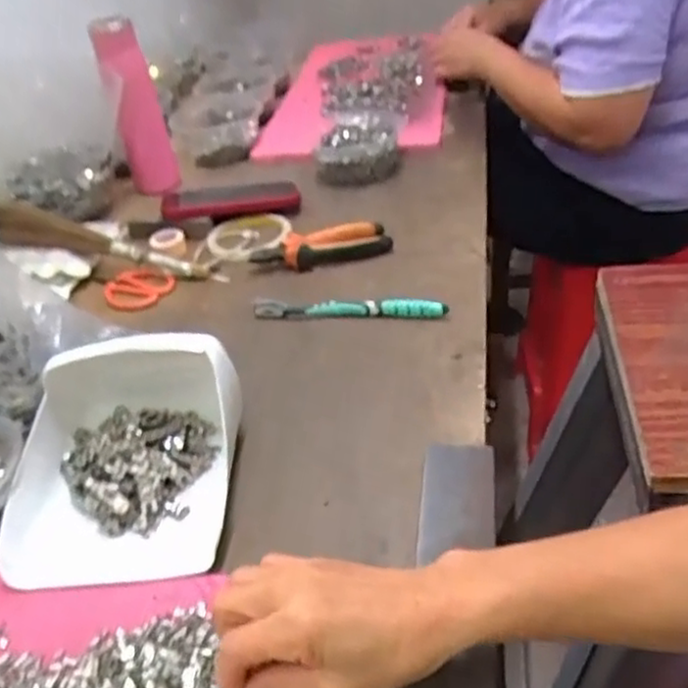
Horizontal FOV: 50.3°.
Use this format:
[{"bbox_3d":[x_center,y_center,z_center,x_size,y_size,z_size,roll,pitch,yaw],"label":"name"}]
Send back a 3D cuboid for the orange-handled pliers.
[{"bbox_3d":[-0.025,-0.103,0.791,0.144,0.031,0.044,-9,36,-5],"label":"orange-handled pliers"}]

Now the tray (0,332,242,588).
[{"bbox_3d":[-0.156,0.068,0.519,0.157,0.083,0.176,-5,35,3],"label":"tray"}]

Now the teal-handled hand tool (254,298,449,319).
[{"bbox_3d":[0.004,-0.037,0.703,0.187,0.022,0.017,3,37,11],"label":"teal-handled hand tool"}]

